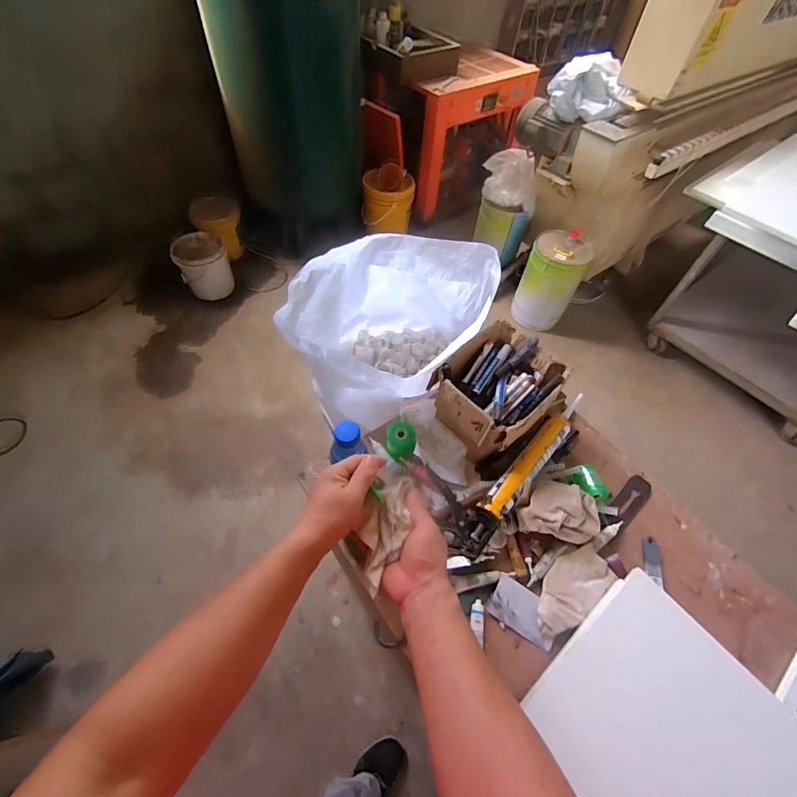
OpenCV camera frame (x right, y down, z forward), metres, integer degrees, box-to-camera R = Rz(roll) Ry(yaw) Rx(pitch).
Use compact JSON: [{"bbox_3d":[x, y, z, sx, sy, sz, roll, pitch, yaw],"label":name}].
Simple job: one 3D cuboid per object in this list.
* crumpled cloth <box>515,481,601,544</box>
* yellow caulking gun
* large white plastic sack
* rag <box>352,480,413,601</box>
[{"bbox_3d":[0.291,0.205,0.712,0.138,0.058,0.100,13,55,4],"label":"crumpled cloth"},{"bbox_3d":[0.220,0.154,0.733,0.058,0.076,0.326,36,59,19],"label":"yellow caulking gun"},{"bbox_3d":[-0.022,-0.158,0.927,0.363,0.328,0.445,38,60,20],"label":"large white plastic sack"},{"bbox_3d":[-0.018,0.165,0.491,0.056,0.043,0.143,13,61,6],"label":"rag"}]

